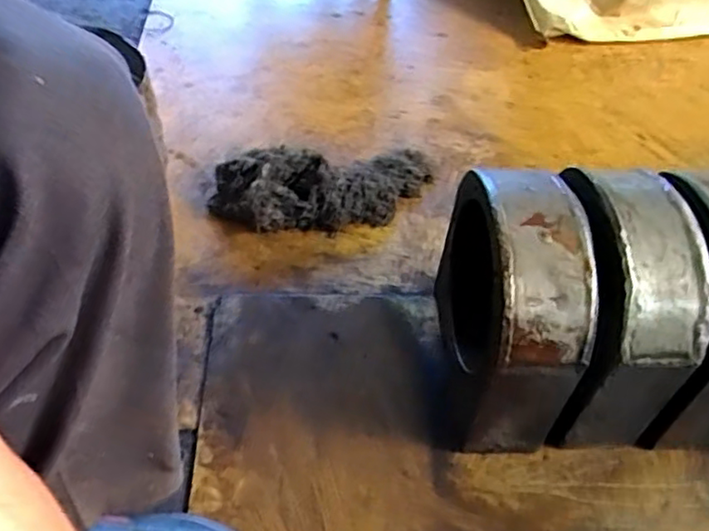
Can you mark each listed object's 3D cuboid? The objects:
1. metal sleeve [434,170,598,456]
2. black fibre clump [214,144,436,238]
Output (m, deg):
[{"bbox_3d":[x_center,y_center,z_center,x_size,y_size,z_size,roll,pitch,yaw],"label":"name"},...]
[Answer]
[{"bbox_3d":[0.149,0.038,0.638,0.085,0.243,0.213,0,48,-4],"label":"metal sleeve"},{"bbox_3d":[-0.036,-0.111,0.875,0.311,0.066,0.118,-8,49,-11],"label":"black fibre clump"}]

